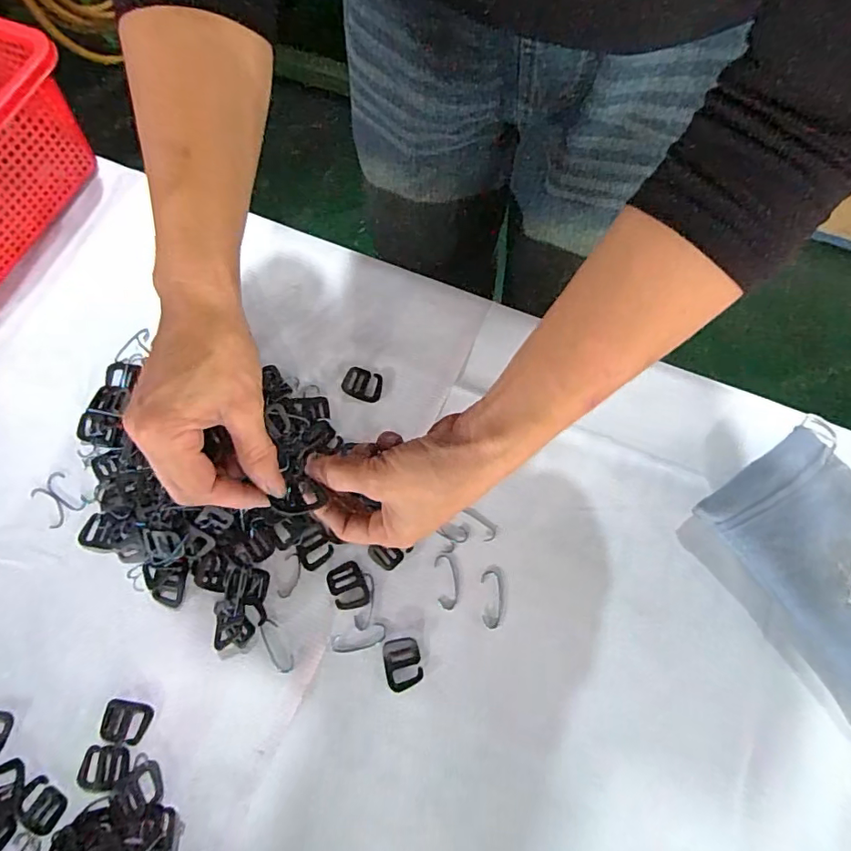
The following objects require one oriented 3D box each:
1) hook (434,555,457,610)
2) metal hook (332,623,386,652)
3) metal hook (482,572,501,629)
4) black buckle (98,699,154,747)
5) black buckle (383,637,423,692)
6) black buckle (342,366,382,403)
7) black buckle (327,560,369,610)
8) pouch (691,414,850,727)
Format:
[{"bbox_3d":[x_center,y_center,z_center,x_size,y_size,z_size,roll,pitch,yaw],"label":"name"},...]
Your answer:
[{"bbox_3d":[0.015,0.114,0.373,0.015,0.004,0.039,-6,69,0],"label":"hook"},{"bbox_3d":[-0.047,0.152,0.362,0.038,0.004,0.014,-18,70,-5],"label":"metal hook"},{"bbox_3d":[0.048,0.125,0.368,0.014,0.004,0.039,0,69,2],"label":"metal hook"},{"bbox_3d":[-0.206,0.203,0.350,0.033,0.004,0.026,6,69,4],"label":"black buckle"},{"bbox_3d":[-0.016,0.166,0.355,0.025,0.004,0.033,-12,69,-3],"label":"black buckle"},{"bbox_3d":[-0.052,-0.034,0.425,0.034,0.004,0.026,20,71,9],"label":"black buckle"},{"bbox_3d":[-0.057,0.118,0.373,0.026,0.004,0.032,-22,70,-7],"label":"black buckle"},{"bbox_3d":[0.279,0.097,0.353,0.124,0.038,0.172,-26,71,-8],"label":"pouch"}]

